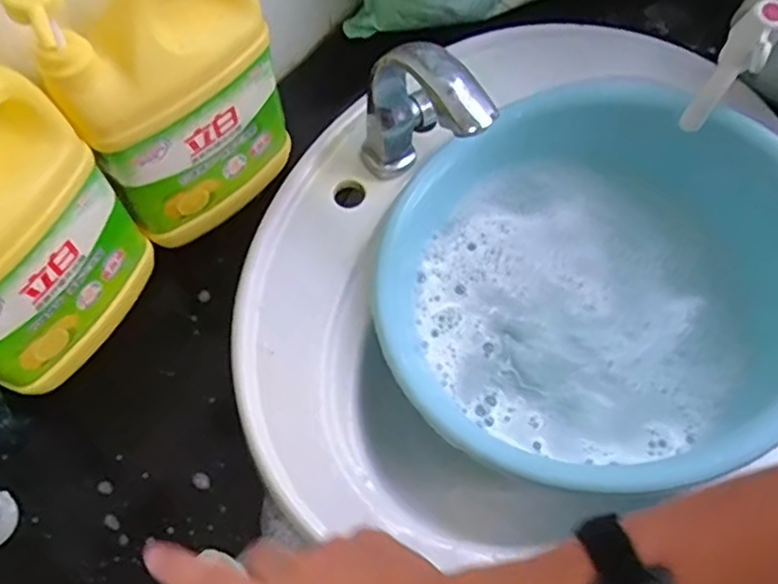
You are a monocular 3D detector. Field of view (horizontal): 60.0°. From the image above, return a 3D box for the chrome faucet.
[{"bbox_3d":[0.024,-0.122,0.520,0.054,0.149,0.103,-24,67,-13],"label":"chrome faucet"}]

